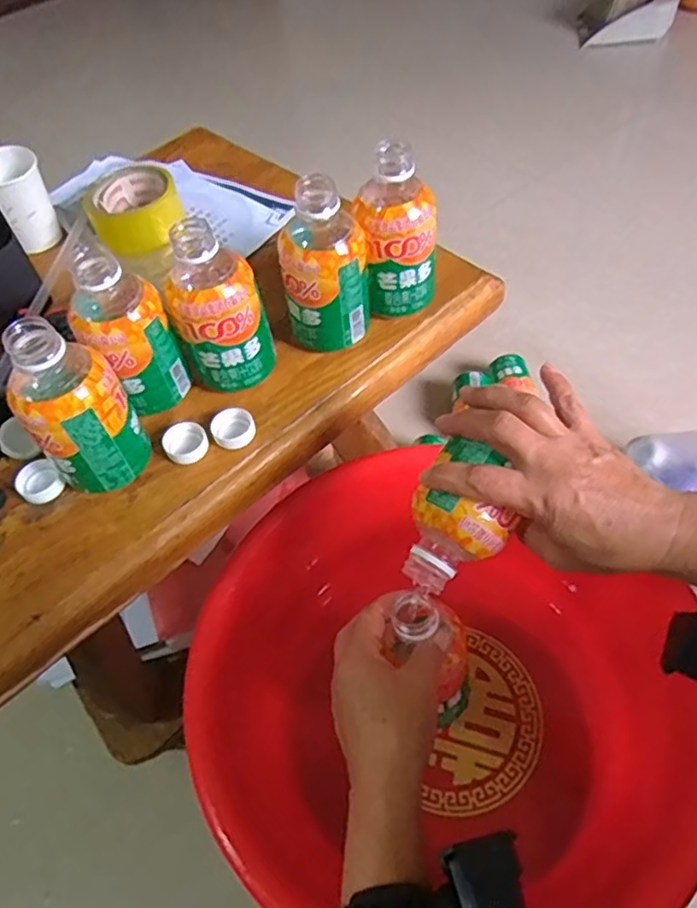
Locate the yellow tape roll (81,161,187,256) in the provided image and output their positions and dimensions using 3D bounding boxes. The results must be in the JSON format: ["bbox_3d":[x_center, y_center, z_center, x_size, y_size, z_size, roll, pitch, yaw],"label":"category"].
[{"bbox_3d":[-0.218,-0.250,0.647,0.091,0.048,0.091,-3,52,4],"label":"yellow tape roll"}]

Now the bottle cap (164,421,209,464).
[{"bbox_3d":[-0.124,-0.009,0.480,0.032,0.010,0.032,-33,56,-18],"label":"bottle cap"}]

